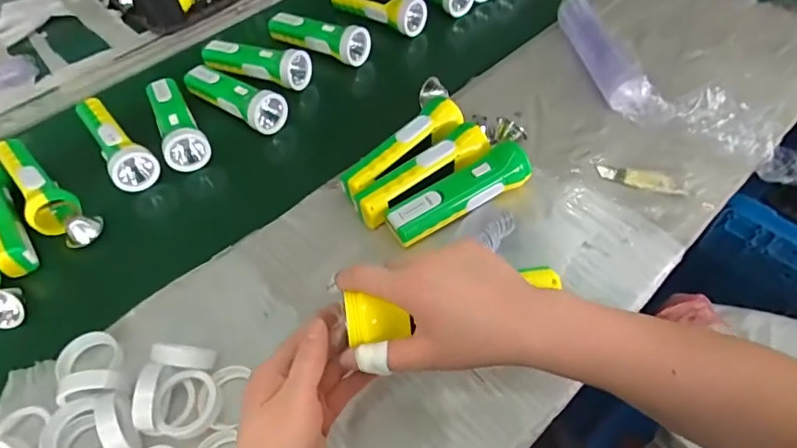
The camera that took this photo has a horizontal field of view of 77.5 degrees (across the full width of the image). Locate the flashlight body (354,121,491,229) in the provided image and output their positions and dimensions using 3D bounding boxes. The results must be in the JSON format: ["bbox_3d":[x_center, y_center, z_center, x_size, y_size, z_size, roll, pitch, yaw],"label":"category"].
[{"bbox_3d":[0.026,-0.053,0.549,0.161,0.046,0.048,-30,56,-17],"label":"flashlight body"}]

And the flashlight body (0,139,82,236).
[{"bbox_3d":[-0.438,-0.048,0.593,0.171,0.042,0.051,36,63,27],"label":"flashlight body"}]

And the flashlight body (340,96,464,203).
[{"bbox_3d":[0.006,-0.082,0.569,0.166,0.046,0.043,-37,59,-22],"label":"flashlight body"}]

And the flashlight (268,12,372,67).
[{"bbox_3d":[-0.123,-0.282,0.740,0.165,0.043,0.046,25,58,21],"label":"flashlight"}]

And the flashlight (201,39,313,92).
[{"bbox_3d":[-0.209,-0.229,0.719,0.167,0.055,0.057,16,56,16],"label":"flashlight"}]

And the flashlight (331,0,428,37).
[{"bbox_3d":[-0.034,-0.346,0.783,0.166,0.045,0.046,33,62,26],"label":"flashlight"}]

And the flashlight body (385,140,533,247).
[{"bbox_3d":[0.063,-0.031,0.529,0.162,0.046,0.044,-26,55,-15],"label":"flashlight body"}]

